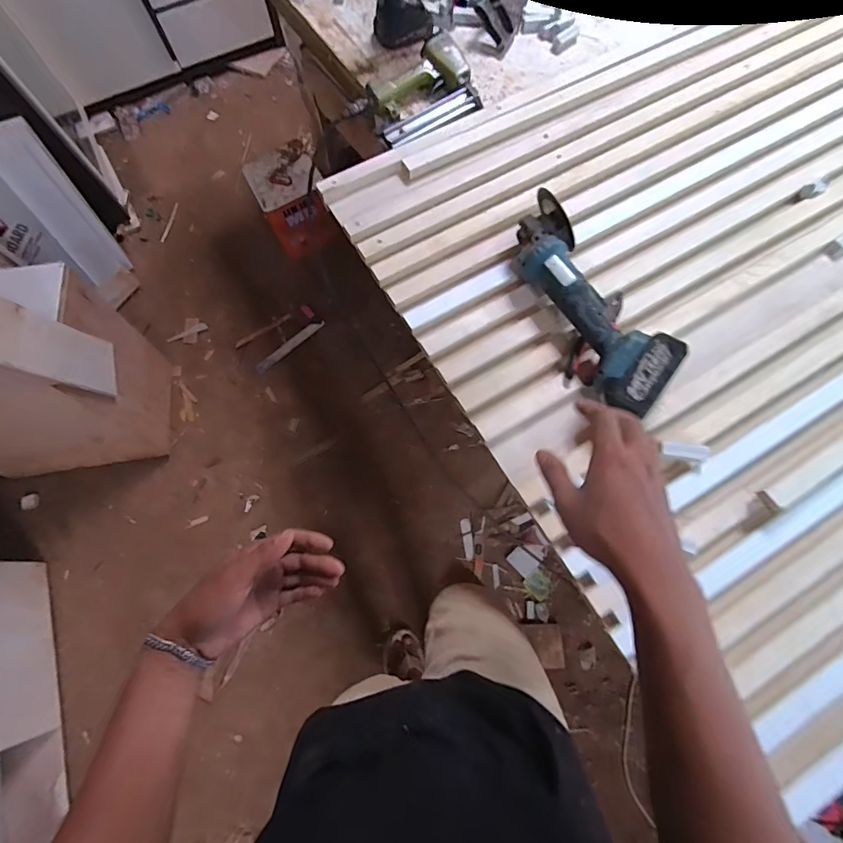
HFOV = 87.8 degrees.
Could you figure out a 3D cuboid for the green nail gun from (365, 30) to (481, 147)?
[{"bbox_3d":[-0.002,-0.633,0.832,0.216,0.055,0.175,-25,73,-8],"label":"green nail gun"}]

